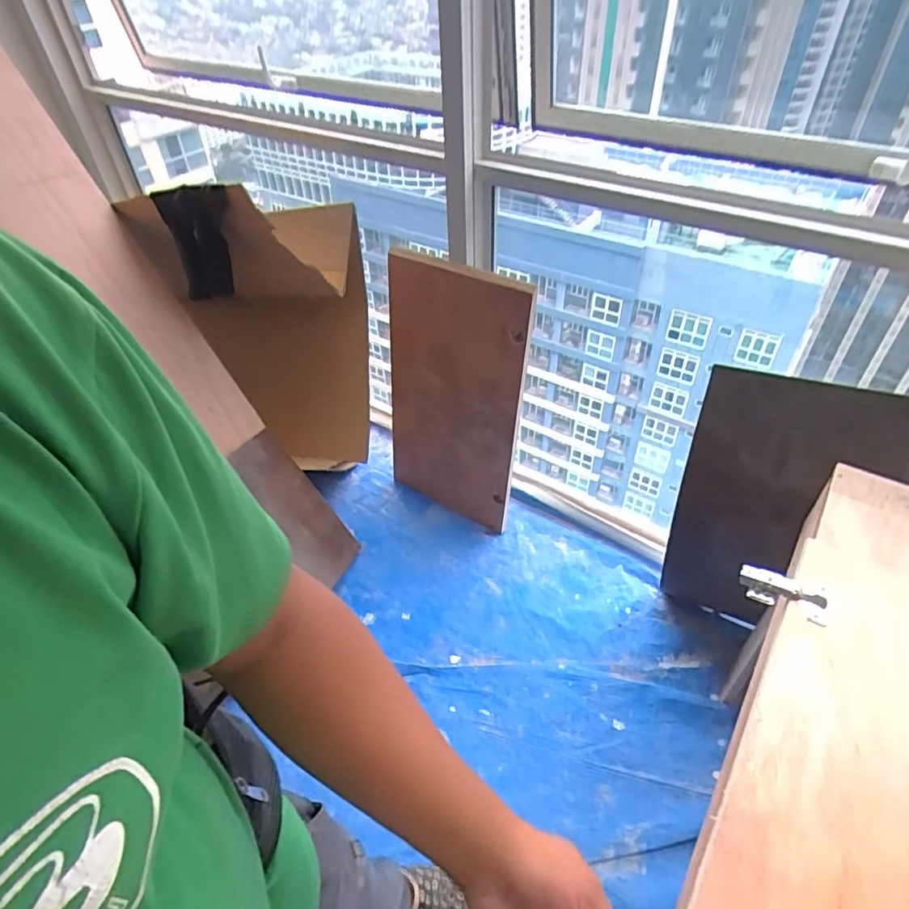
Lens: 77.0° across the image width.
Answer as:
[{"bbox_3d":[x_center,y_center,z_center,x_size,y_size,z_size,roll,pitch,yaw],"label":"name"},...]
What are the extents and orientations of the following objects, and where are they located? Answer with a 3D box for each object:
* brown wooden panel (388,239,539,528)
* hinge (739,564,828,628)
[{"bbox_3d":[-0.016,-0.150,1.555,0.430,0.764,0.040,27,46,26],"label":"brown wooden panel"},{"bbox_3d":[0.433,0.186,0.760,0.104,0.031,0.060,24,50,25],"label":"hinge"}]

